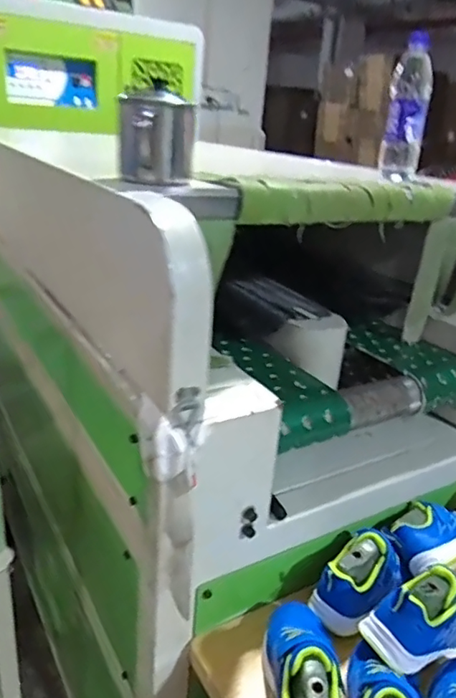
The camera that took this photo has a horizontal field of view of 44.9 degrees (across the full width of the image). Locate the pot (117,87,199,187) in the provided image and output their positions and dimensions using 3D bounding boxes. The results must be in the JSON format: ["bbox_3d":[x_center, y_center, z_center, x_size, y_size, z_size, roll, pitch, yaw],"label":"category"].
[{"bbox_3d":[-0.080,-0.239,0.627,0.088,0.099,0.082,3,23,-8],"label":"pot"}]

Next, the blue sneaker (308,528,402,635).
[{"bbox_3d":[0.171,0.284,0.699,0.137,0.073,0.072,-16,31,-42],"label":"blue sneaker"}]

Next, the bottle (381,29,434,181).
[{"bbox_3d":[0.312,-0.411,0.959,0.073,0.224,0.079,10,23,10],"label":"bottle"}]

